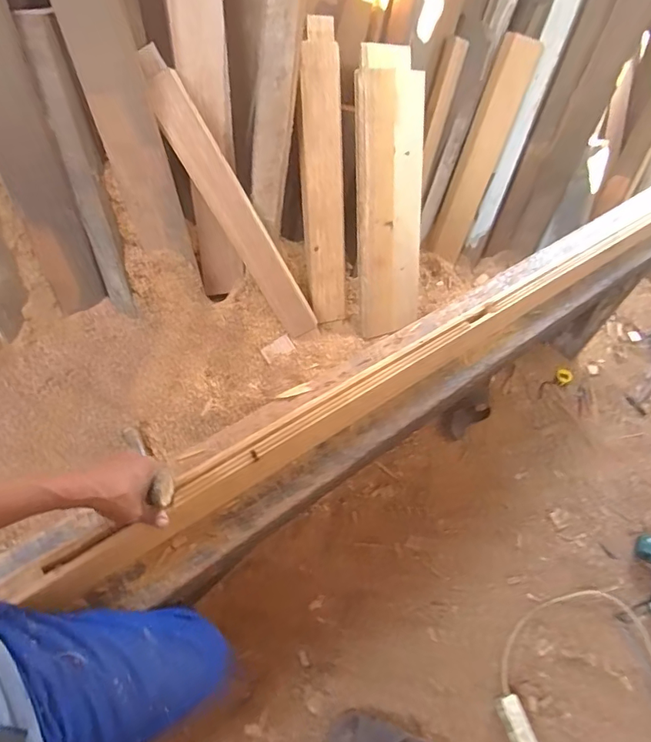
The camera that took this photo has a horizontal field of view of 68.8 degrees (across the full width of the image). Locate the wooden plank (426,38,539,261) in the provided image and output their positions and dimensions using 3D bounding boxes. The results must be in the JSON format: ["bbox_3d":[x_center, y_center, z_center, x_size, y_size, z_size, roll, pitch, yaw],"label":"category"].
[{"bbox_3d":[0.504,-0.697,1.573,0.134,0.669,0.027,13,35,-5],"label":"wooden plank"}]

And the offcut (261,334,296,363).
[{"bbox_3d":[-0.122,-0.057,1.235,0.085,0.010,0.045,-33,91,-20],"label":"offcut"}]

